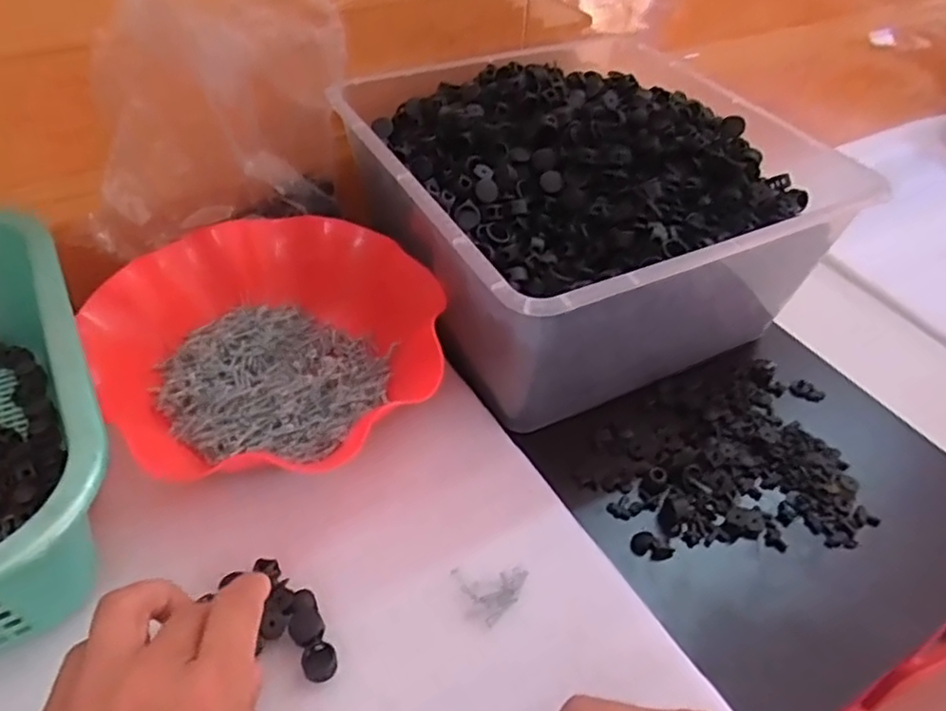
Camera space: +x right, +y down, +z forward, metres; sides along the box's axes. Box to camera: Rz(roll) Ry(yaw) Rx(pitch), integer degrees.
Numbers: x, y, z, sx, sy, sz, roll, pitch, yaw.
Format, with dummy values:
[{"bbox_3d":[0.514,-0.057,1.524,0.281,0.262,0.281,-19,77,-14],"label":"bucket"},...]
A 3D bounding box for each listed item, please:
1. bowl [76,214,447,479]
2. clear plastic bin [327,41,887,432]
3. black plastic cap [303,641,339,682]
[{"bbox_3d":[-0.139,-0.007,0.448,0.204,0.064,0.203,3,46,-3],"label":"bowl"},{"bbox_3d":[0.075,-0.115,0.522,0.285,0.137,0.302,-18,50,-21],"label":"clear plastic bin"},{"bbox_3d":[-0.077,0.155,0.339,0.017,0.006,0.017,3,46,-3],"label":"black plastic cap"}]

